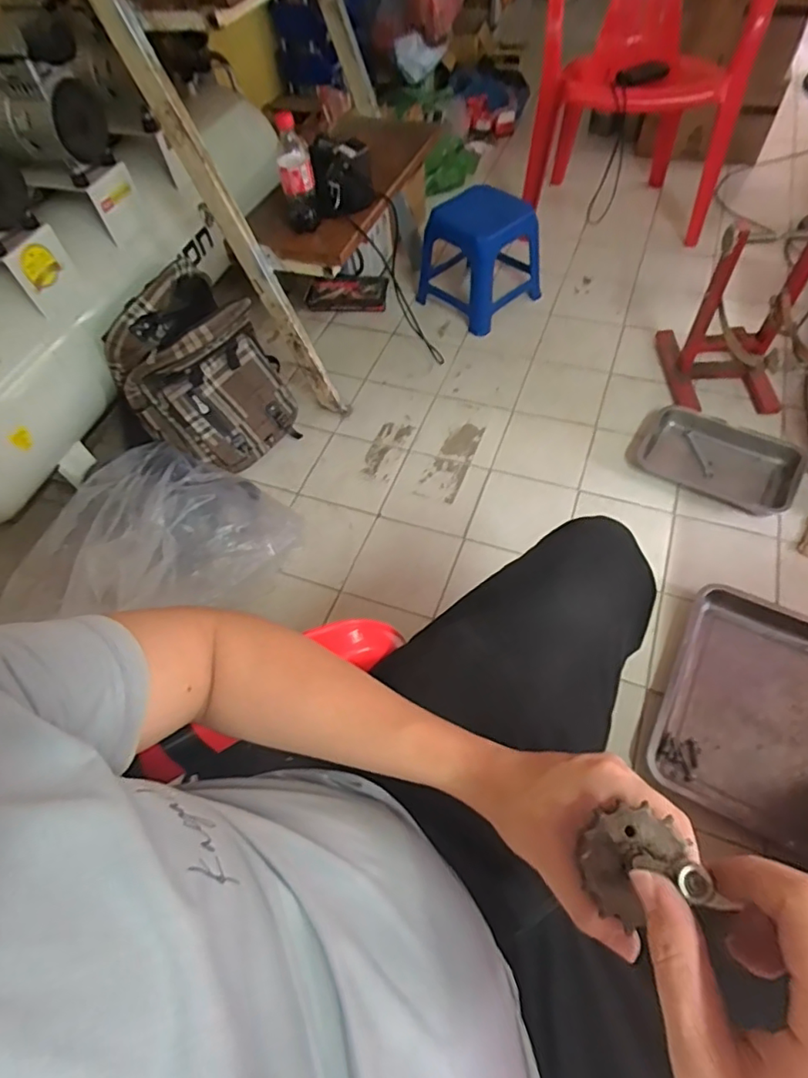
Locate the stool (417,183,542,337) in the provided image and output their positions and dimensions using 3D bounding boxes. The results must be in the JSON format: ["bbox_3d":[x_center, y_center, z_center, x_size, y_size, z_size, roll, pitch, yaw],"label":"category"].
[{"bbox_3d":[0.207,-0.781,1.536,0.259,0.266,0.259,-39,62,-18],"label":"stool"}]

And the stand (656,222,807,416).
[{"bbox_3d":[0.749,-0.506,1.243,0.227,0.365,0.288,-4,57,3],"label":"stand"}]

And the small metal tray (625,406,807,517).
[{"bbox_3d":[0.691,-0.185,1.242,0.337,0.040,0.201,29,64,22],"label":"small metal tray"}]

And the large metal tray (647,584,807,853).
[{"bbox_3d":[0.611,0.282,0.958,0.289,0.033,0.400,23,62,19],"label":"large metal tray"}]

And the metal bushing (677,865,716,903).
[{"bbox_3d":[0.107,0.127,0.207,0.011,0.004,0.012,-2,60,3],"label":"metal bushing"}]

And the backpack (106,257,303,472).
[{"bbox_3d":[-0.410,-0.342,1.194,0.188,0.353,0.320,33,66,23],"label":"backpack"}]

